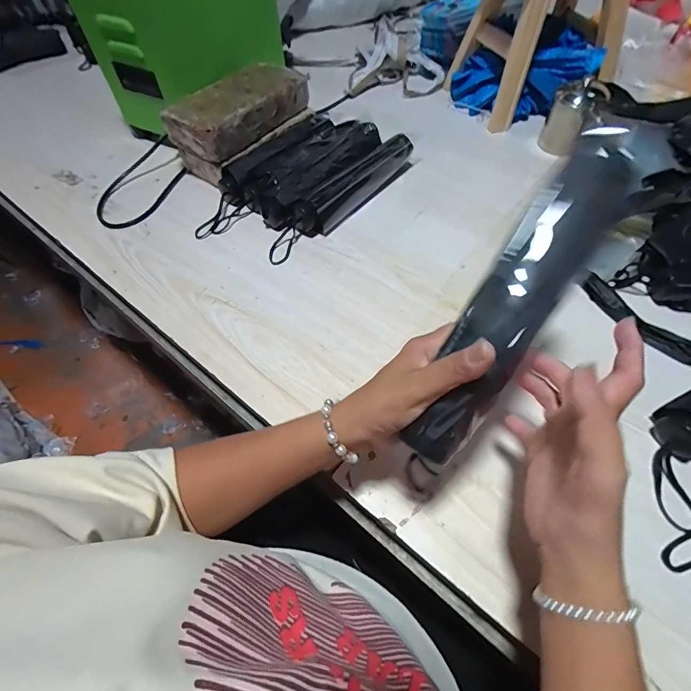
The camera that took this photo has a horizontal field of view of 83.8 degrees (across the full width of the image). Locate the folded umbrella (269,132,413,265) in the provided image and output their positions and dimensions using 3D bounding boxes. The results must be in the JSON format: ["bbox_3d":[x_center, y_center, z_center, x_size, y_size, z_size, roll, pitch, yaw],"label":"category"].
[{"bbox_3d":[-0.004,-0.229,0.583,0.304,0.049,0.055,-41,64,-21],"label":"folded umbrella"}]

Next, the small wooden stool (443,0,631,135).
[{"bbox_3d":[0.344,-0.556,0.676,0.227,0.218,0.193,-15,58,-7],"label":"small wooden stool"}]

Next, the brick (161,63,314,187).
[{"bbox_3d":[-0.167,-0.383,0.644,0.114,0.085,0.235,36,65,23],"label":"brick"}]

